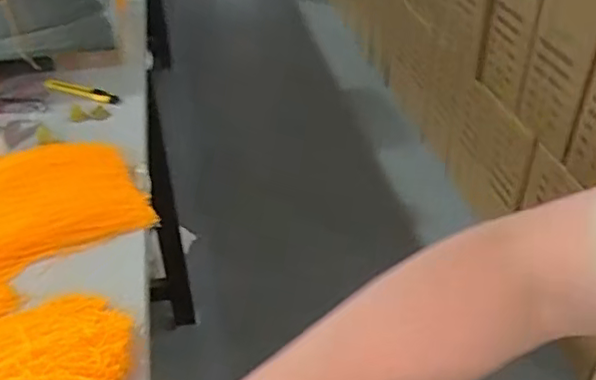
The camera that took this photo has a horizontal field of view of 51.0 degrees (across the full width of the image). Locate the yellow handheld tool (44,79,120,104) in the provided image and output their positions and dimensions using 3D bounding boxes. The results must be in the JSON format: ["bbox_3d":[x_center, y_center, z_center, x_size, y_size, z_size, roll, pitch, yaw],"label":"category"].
[{"bbox_3d":[-0.297,-0.138,0.860,0.119,0.013,0.018,14,40,20],"label":"yellow handheld tool"}]

